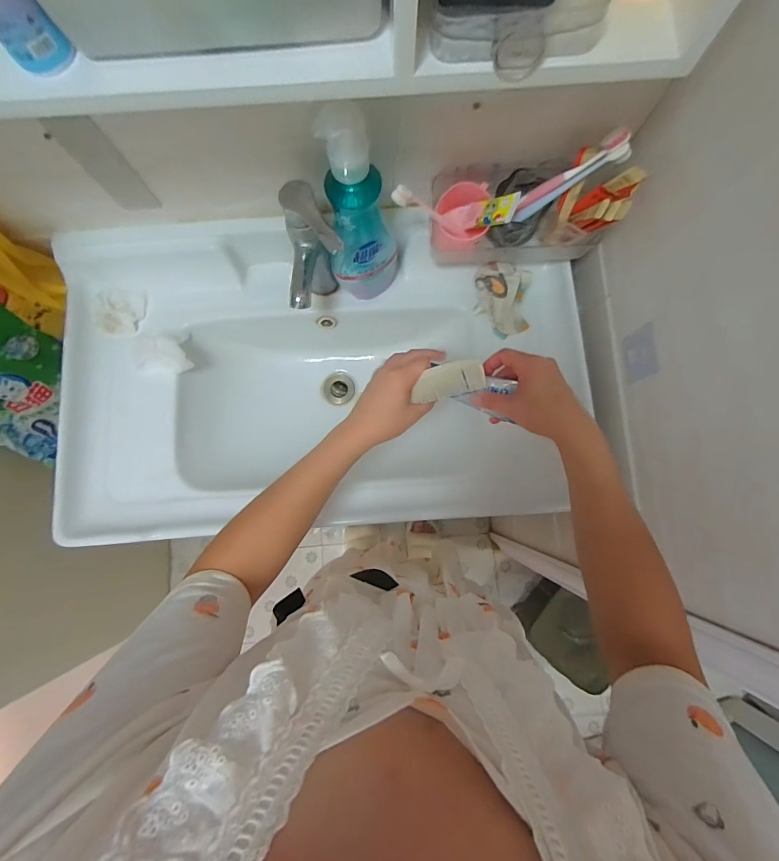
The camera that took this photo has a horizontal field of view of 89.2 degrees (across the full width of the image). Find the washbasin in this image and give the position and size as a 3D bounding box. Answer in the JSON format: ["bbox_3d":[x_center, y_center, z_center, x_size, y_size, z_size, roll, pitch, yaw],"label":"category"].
[{"bbox_3d":[-0.105,-0.087,0.684,0.802,0.182,0.484,-4,82,0],"label":"washbasin"}]

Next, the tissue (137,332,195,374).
[{"bbox_3d":[-0.368,-0.130,0.633,0.092,0.030,0.071,-3,82,0],"label":"tissue"}]

